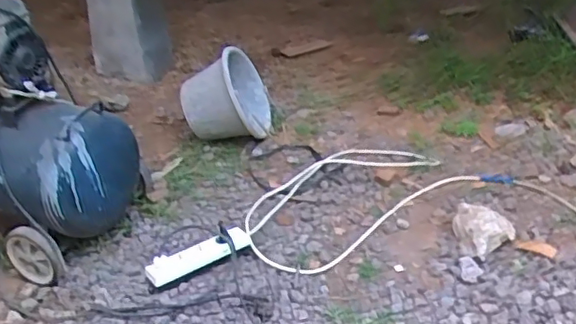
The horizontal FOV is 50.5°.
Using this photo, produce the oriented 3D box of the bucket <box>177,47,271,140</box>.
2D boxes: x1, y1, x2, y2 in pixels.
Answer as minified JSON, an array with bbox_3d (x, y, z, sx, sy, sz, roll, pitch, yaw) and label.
[{"bbox_3d":[-0.194,-0.214,1.930,0.264,0.253,0.212,-6,33,-1],"label":"bucket"}]

